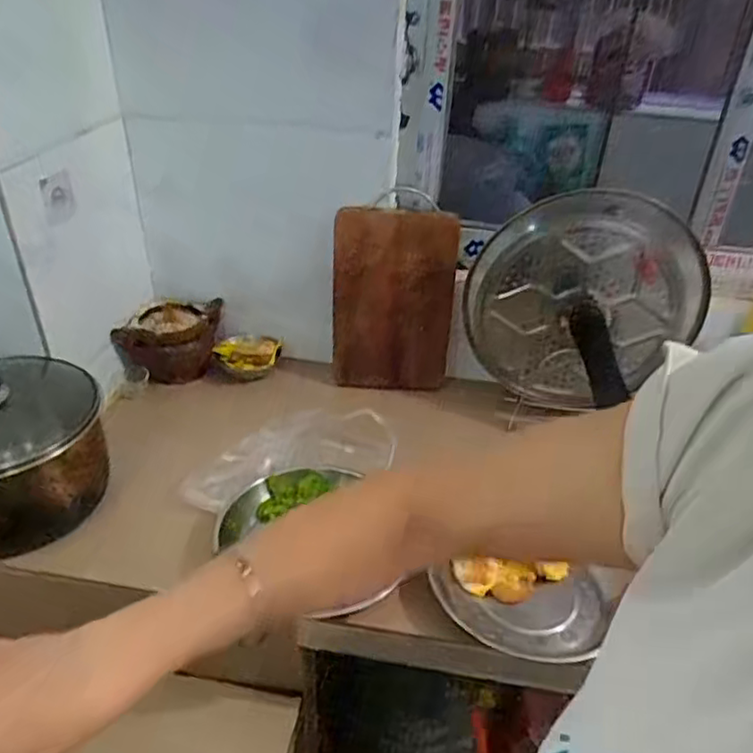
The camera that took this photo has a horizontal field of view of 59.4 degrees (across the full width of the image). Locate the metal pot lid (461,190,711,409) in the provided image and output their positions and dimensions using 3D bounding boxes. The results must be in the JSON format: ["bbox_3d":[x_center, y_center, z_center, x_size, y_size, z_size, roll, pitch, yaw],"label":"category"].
[{"bbox_3d":[0.295,-0.109,0.939,0.321,0.296,0.096,6,35,5],"label":"metal pot lid"}]

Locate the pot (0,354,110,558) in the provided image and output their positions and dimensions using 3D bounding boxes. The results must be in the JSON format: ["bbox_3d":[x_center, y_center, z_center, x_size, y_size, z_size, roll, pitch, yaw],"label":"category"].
[{"bbox_3d":[-0.436,0.078,0.775,0.215,0.162,0.180,-23,42,-31],"label":"pot"}]

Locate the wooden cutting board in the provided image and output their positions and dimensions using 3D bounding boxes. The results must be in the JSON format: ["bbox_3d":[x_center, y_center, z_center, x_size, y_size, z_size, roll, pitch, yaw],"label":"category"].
[{"bbox_3d":[0.025,-0.113,1.023,0.182,0.294,0.029,2,35,0],"label":"wooden cutting board"}]

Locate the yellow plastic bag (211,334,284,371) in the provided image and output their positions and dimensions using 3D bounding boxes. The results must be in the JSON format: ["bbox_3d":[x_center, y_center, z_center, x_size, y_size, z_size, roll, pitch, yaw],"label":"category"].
[{"bbox_3d":[-0.202,-0.037,1.057,0.102,0.046,0.048,4,35,2],"label":"yellow plastic bag"}]

